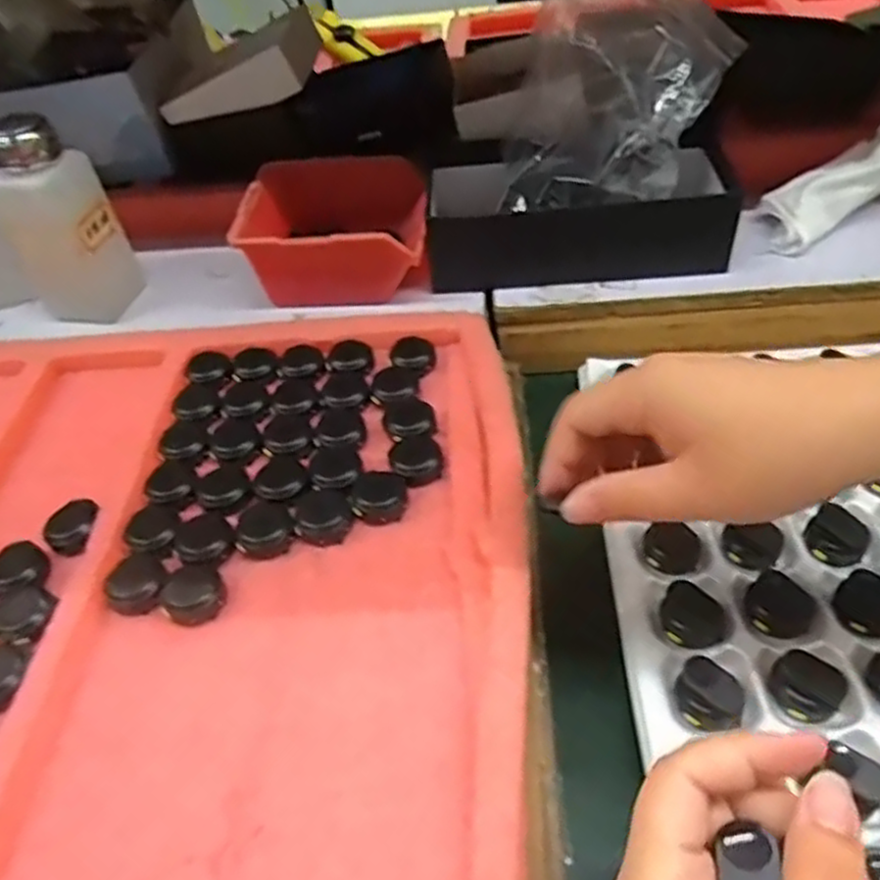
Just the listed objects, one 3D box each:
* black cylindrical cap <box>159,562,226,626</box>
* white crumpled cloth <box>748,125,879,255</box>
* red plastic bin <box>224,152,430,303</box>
[{"bbox_3d":[-0.120,0.074,0.353,0.028,0.013,0.030,-5,46,5],"label":"black cylindrical cap"},{"bbox_3d":[0.309,-0.176,0.509,0.152,0.071,0.057,-8,45,3],"label":"white crumpled cloth"},{"bbox_3d":[-0.072,-0.145,0.519,0.121,0.076,0.102,-4,46,6],"label":"red plastic bin"}]

